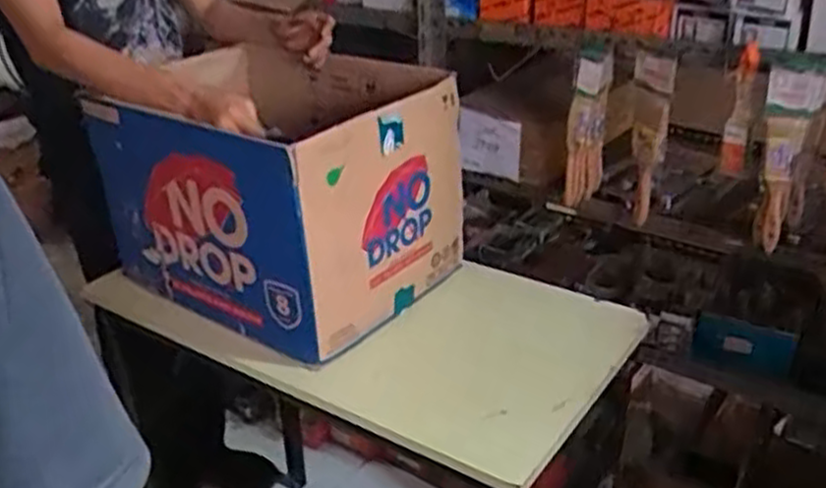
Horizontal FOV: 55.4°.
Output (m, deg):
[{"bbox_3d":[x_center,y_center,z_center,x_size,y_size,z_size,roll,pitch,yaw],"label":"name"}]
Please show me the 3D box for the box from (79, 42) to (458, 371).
[{"bbox_3d":[-0.175,-0.088,1.170,0.405,0.285,0.355,16,33,33],"label":"box"}]

